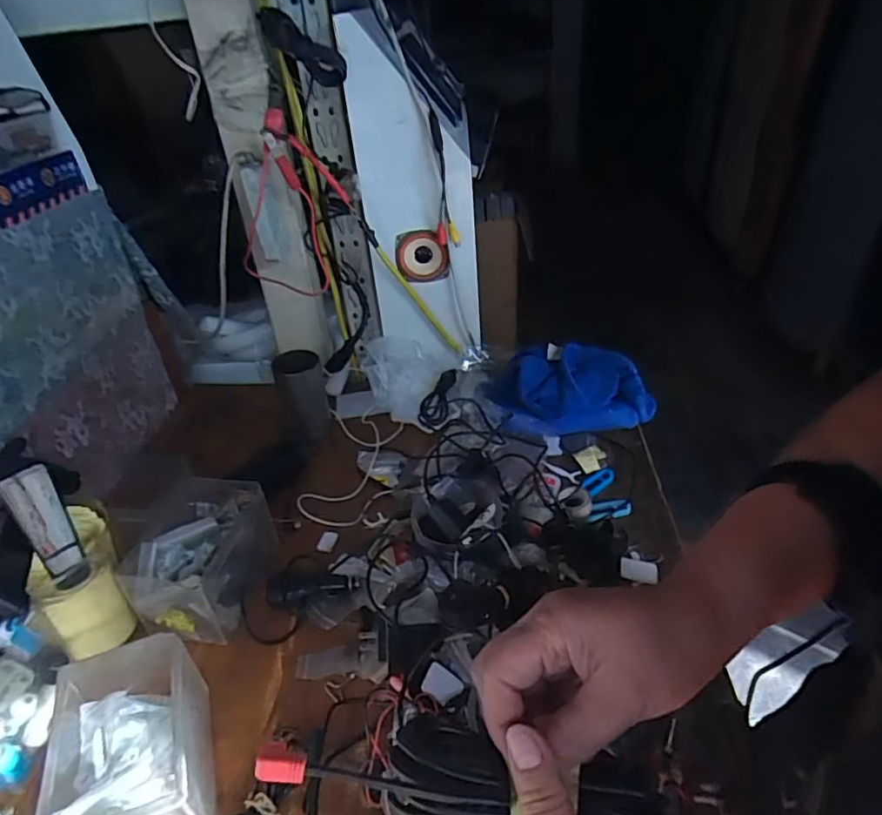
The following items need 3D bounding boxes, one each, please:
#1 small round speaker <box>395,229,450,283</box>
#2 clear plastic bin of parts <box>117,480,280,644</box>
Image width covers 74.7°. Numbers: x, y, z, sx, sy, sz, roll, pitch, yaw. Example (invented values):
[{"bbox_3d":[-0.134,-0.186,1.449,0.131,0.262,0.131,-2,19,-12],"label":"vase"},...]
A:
[{"bbox_3d":[-0.027,-0.215,0.825,0.074,0.078,0.024,-5,34,0],"label":"small round speaker"},{"bbox_3d":[-0.244,0.157,0.605,0.112,0.087,0.138,0,35,8],"label":"clear plastic bin of parts"}]

